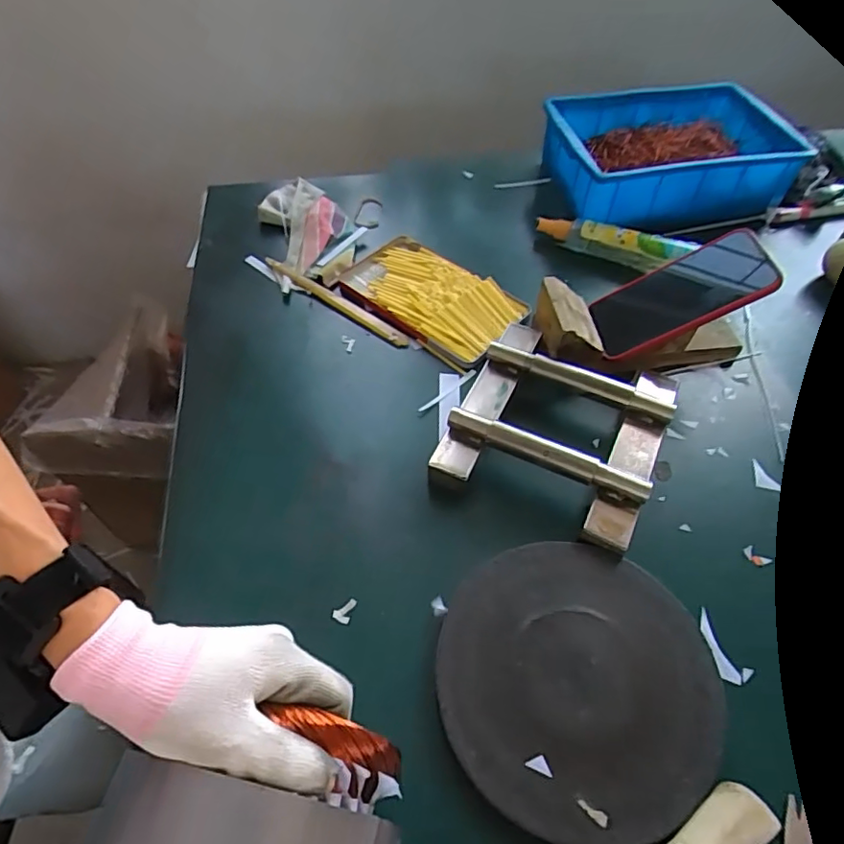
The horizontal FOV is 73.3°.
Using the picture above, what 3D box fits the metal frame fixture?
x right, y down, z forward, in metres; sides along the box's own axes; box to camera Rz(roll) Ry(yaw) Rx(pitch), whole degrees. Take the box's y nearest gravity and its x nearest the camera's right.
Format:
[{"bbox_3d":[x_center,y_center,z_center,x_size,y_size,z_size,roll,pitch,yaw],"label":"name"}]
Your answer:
[{"bbox_3d":[0.128,-0.003,0.524,0.179,0.041,0.202,23,57,16],"label":"metal frame fixture"}]

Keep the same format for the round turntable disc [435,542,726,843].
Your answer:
[{"bbox_3d":[0.112,0.180,0.403,0.195,0.011,0.189,0,53,0],"label":"round turntable disc"}]

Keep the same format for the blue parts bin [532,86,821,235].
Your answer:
[{"bbox_3d":[0.334,-0.360,0.771,0.309,0.089,0.207,-10,54,-7],"label":"blue parts bin"}]

